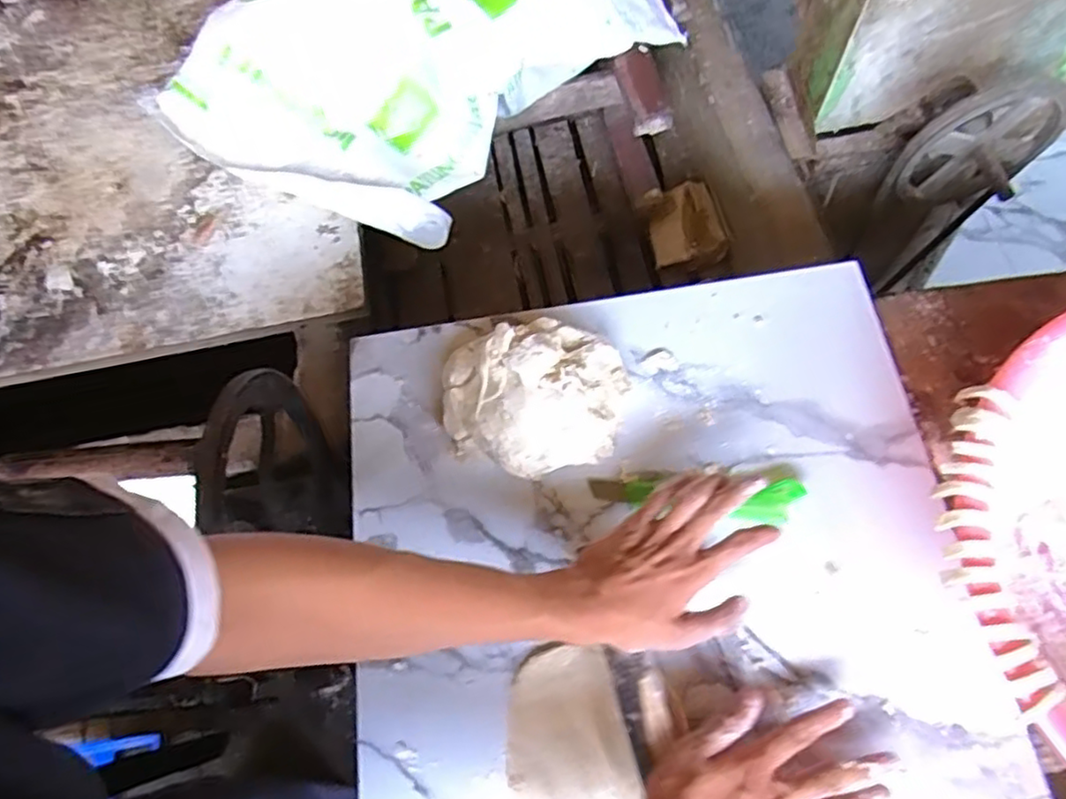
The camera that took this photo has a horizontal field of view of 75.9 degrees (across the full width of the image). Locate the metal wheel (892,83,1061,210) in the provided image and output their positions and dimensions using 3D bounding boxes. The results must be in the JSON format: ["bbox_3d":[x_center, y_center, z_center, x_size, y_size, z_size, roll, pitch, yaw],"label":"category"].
[{"bbox_3d":[0.558,-0.299,0.849,0.192,0.189,0.081,-21,69,-5],"label":"metal wheel"}]

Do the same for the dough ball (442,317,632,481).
[{"bbox_3d":[0.001,-0.004,0.582,0.159,0.064,0.126,-8,68,0],"label":"dough ball"}]

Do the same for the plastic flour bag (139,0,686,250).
[{"bbox_3d":[-0.128,-0.513,0.936,0.436,0.154,0.658,37,75,15],"label":"plastic flour bag"}]

